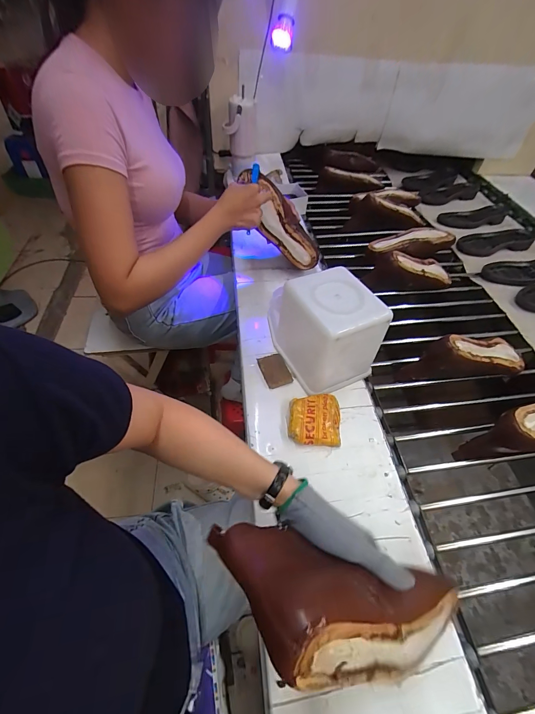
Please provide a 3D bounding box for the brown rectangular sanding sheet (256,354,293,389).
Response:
[{"bbox_3d":[0.014,0.026,0.619,0.051,0.006,0.071,-15,53,-15],"label":"brown rectangular sanding sheet"}]

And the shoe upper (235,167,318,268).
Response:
[{"bbox_3d":[0.034,-0.319,0.754,0.079,0.255,0.082,-16,38,39],"label":"shoe upper"}]

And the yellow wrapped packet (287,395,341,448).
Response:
[{"bbox_3d":[0.081,0.105,0.552,0.087,0.021,0.090,5,50,0],"label":"yellow wrapped packet"}]

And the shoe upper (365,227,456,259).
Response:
[{"bbox_3d":[0.422,-0.340,0.955,0.235,0.068,0.091,7,51,2],"label":"shoe upper"}]

